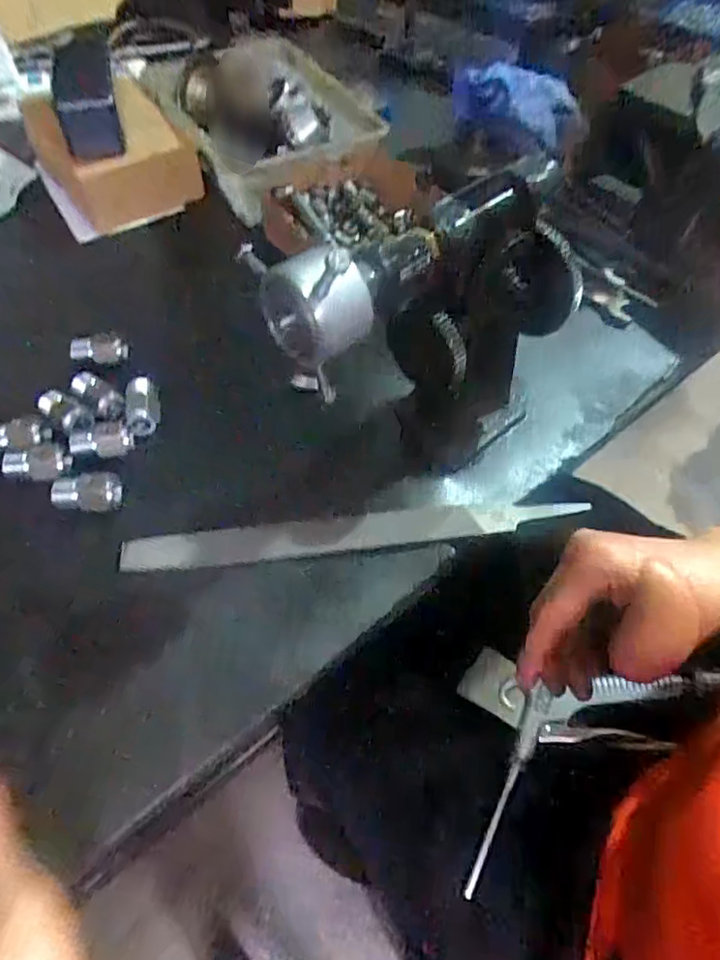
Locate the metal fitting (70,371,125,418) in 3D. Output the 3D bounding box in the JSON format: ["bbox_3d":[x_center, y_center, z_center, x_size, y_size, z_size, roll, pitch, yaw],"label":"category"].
[{"bbox_3d":[-0.194,-0.064,0.443,0.046,0.014,0.019,34,60,21],"label":"metal fitting"}]

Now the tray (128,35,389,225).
[{"bbox_3d":[-0.101,-0.372,0.618,0.171,0.064,0.249,-30,60,-21],"label":"tray"}]

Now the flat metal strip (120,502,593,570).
[{"bbox_3d":[-0.001,0.033,0.391,0.297,0.006,0.026,-6,58,-6],"label":"flat metal strip"}]

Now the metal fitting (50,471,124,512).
[{"bbox_3d":[-0.180,0.006,0.392,0.043,0.020,0.021,-2,54,-3],"label":"metal fitting"}]

